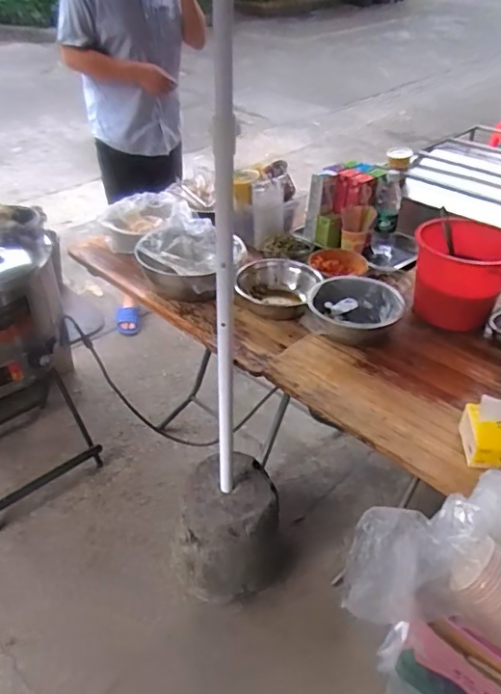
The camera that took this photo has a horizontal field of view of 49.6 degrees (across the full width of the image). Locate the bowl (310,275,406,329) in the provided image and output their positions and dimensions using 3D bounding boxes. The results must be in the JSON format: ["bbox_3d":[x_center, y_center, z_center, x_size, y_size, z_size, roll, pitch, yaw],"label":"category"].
[{"bbox_3d":[0.231,-0.085,1.195,0.200,0.062,0.192,1,38,-1],"label":"bowl"}]

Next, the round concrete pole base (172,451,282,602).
[{"bbox_3d":[-0.071,0.477,1.442,0.289,0.285,0.269,-4,39,3],"label":"round concrete pole base"}]

